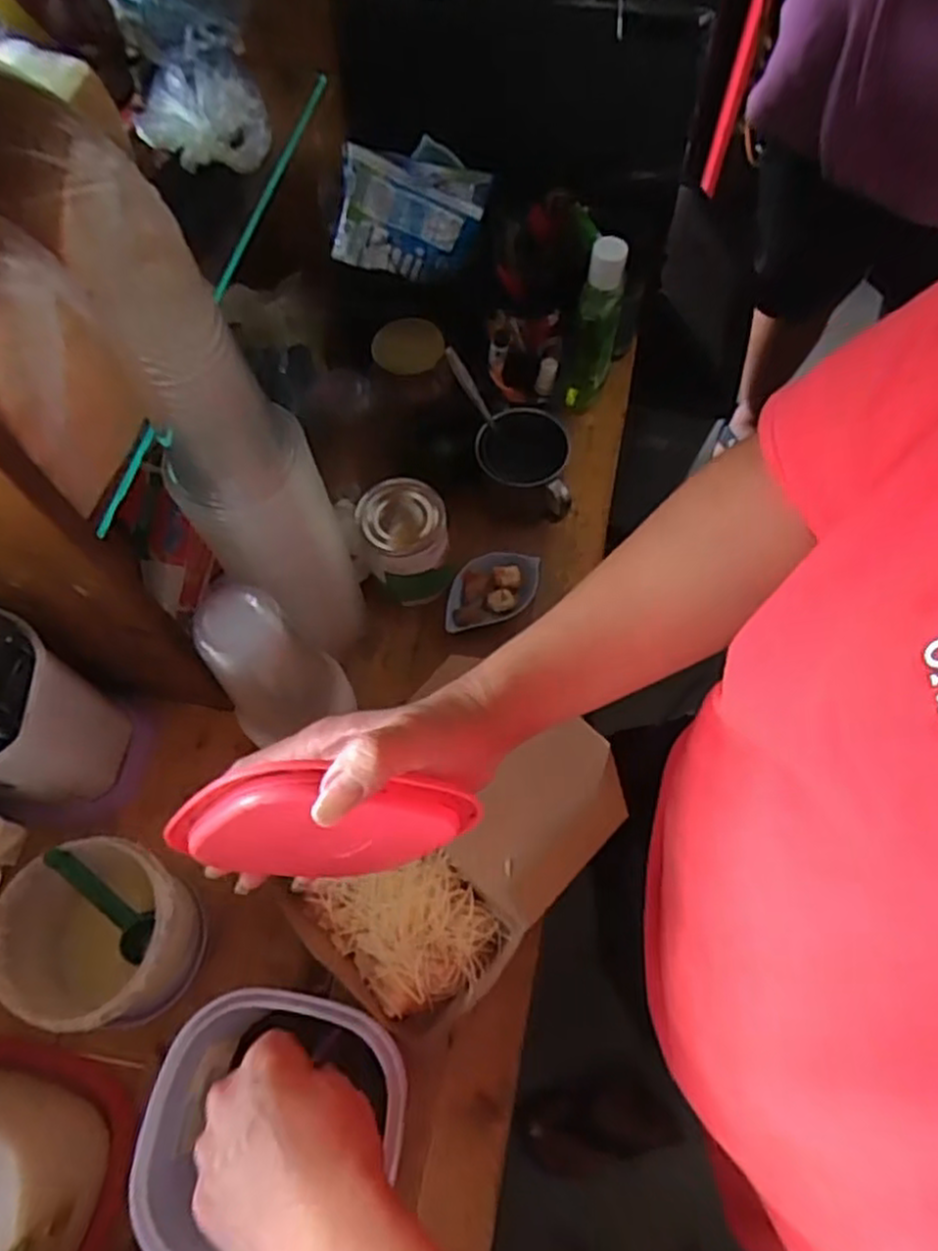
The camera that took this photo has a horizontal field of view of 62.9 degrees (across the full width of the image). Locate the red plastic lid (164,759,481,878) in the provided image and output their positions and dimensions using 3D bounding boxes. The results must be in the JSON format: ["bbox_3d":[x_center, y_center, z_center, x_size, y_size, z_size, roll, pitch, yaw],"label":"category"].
[{"bbox_3d":[-0.067,0.099,0.368,0.119,0.116,0.012,-25,50,24],"label":"red plastic lid"}]

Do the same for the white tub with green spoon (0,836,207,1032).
[{"bbox_3d":[-0.262,0.224,0.559,0.131,0.107,0.116,31,69,13],"label":"white tub with green spoon"}]

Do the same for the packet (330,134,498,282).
[{"bbox_3d":[-0.048,-0.357,0.659,0.118,0.102,0.020,4,24,-22],"label":"packet"}]

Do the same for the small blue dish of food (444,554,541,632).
[{"bbox_3d":[0.019,-0.030,0.693,0.096,0.031,0.054,-25,68,-11],"label":"small blue dish of food"}]

